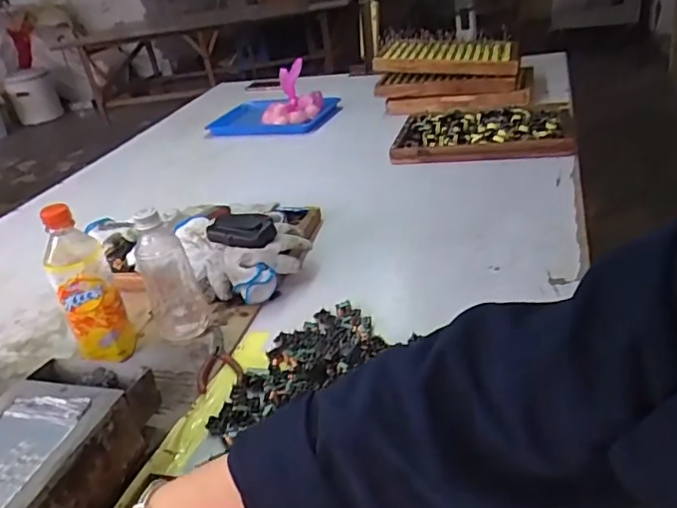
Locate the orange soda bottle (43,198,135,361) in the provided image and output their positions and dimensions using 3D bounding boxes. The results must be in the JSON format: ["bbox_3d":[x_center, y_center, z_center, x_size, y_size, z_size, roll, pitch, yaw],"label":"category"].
[{"bbox_3d":[-0.309,0.043,0.694,0.064,0.220,0.065,-19,31,-21],"label":"orange soda bottle"}]

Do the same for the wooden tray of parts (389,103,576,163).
[{"bbox_3d":[0.294,-0.249,1.147,0.348,0.055,0.215,1,30,14],"label":"wooden tray of parts"}]

